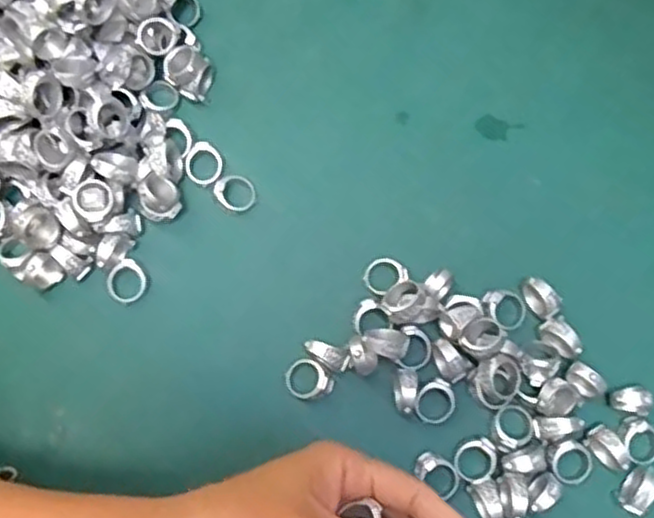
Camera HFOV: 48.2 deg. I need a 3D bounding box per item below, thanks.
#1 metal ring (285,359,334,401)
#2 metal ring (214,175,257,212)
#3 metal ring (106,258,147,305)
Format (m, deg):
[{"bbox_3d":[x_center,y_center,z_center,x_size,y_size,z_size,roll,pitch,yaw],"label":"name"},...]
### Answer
[{"bbox_3d":[-0.010,0.063,0.378,0.024,0.019,0.020,41,79,9],"label":"metal ring"},{"bbox_3d":[-0.050,-0.036,0.398,0.021,0.004,0.019,40,79,8],"label":"metal ring"},{"bbox_3d":[-0.106,0.013,0.386,0.021,0.008,0.019,-43,81,-10],"label":"metal ring"}]

